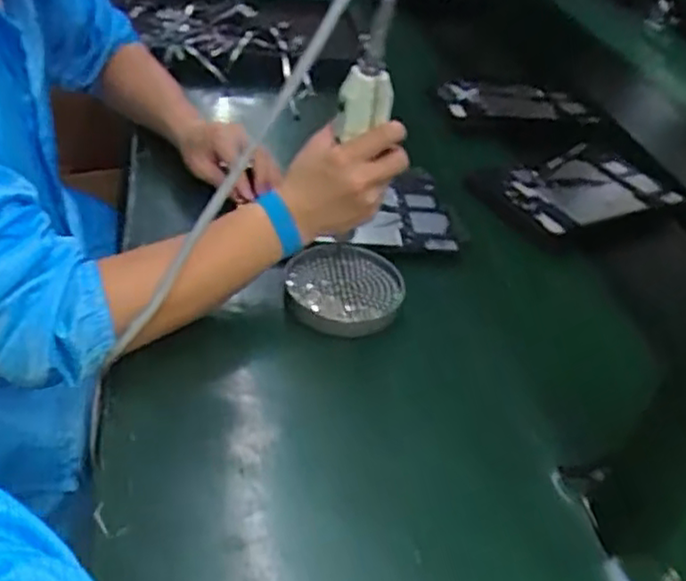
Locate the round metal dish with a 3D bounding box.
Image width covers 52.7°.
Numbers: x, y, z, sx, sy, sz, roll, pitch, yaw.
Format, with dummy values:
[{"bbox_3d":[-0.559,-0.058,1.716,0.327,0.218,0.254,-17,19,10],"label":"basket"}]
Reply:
[{"bbox_3d":[0.001,-0.004,0.667,0.110,0.017,0.112,4,38,-3],"label":"round metal dish"}]

